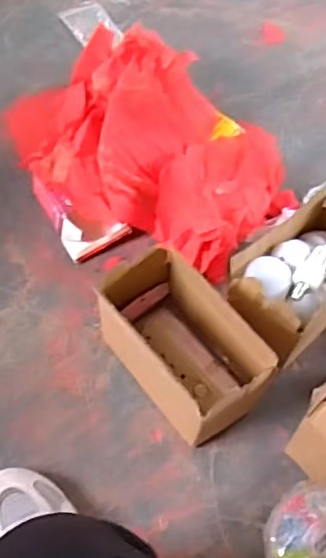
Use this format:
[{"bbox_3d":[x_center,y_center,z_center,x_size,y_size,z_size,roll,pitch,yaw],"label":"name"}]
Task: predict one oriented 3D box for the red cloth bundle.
[{"bbox_3d":[-0.043,-0.237,0.932,0.324,0.182,0.502,-39,67,-23],"label":"red cloth bundle"}]

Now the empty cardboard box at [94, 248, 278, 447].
[{"bbox_3d":[0.025,0.091,0.741,0.105,0.165,0.211,-36,66,-22],"label":"empty cardboard box"}]

